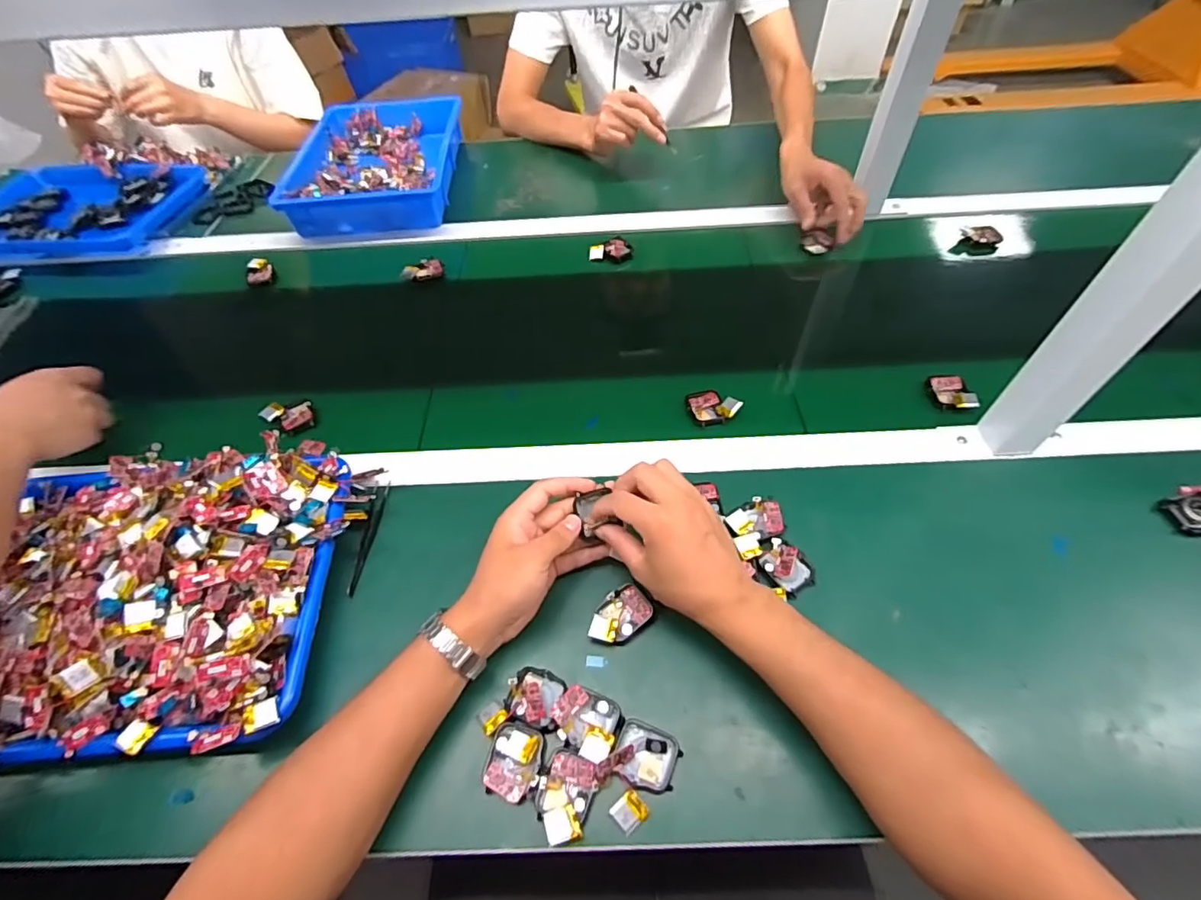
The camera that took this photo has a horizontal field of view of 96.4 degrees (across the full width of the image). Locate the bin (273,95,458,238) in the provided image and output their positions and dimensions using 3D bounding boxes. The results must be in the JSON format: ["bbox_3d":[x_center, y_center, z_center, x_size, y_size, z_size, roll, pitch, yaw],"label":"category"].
[{"bbox_3d":[-0.367,-0.483,0.912,0.244,0.075,0.360,-4,54,1],"label":"bin"}]

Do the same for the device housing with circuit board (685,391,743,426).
[{"bbox_3d":[0.121,-0.049,0.580,0.050,0.023,0.046,-13,54,-6],"label":"device housing with circuit board"}]

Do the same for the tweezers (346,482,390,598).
[{"bbox_3d":[-0.220,0.080,0.506,0.010,0.014,0.114,2,54,5],"label":"tweezers"}]

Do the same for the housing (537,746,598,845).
[{"bbox_3d":[-0.025,0.239,0.372,0.036,0.012,0.054,12,56,12],"label":"housing"}]

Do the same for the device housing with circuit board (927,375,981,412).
[{"bbox_3d":[0.375,-0.062,0.573,0.037,0.017,0.051,4,54,6],"label":"device housing with circuit board"}]

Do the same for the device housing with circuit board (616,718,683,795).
[{"bbox_3d":[0.034,0.223,0.391,0.044,0.013,0.043,16,57,15],"label":"device housing with circuit board"}]

